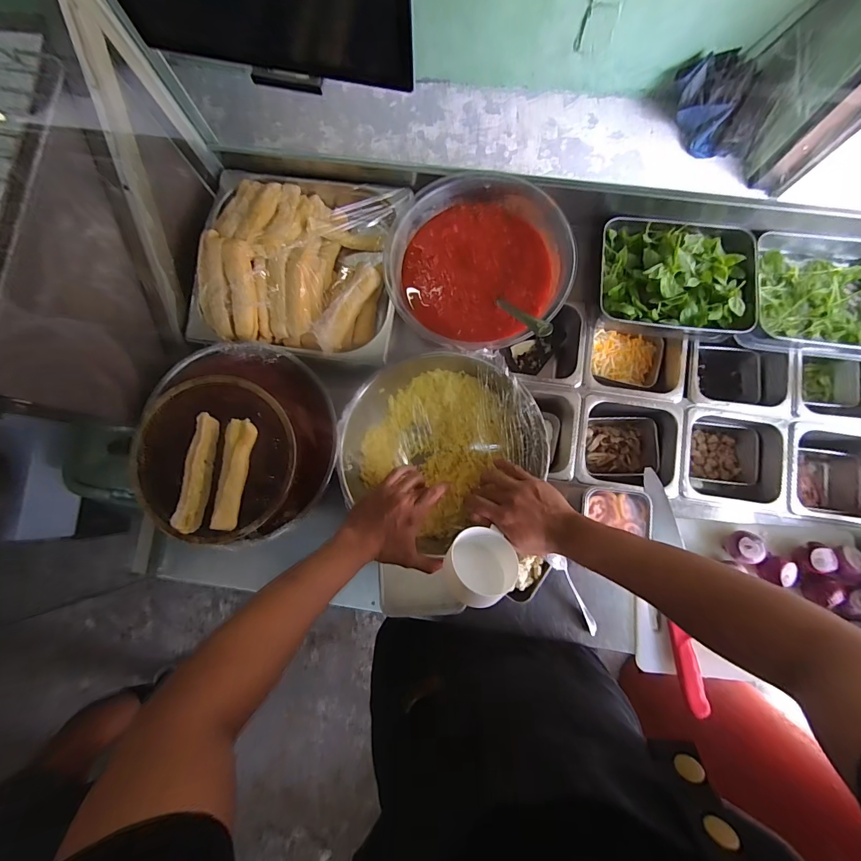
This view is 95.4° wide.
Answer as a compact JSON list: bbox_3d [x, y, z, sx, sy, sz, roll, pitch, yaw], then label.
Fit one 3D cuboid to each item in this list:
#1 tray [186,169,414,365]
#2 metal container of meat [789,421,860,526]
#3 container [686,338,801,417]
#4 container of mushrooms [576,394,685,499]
[{"bbox_3d":[-0.228,-0.297,0.686,0.343,0.094,0.333,6,84,3],"label":"tray"},{"bbox_3d":[0.700,0.077,0.708,0.183,0.101,0.167,7,84,3],"label":"metal container of meat"},{"bbox_3d":[0.547,-0.096,0.740,0.176,0.117,0.136,9,84,3],"label":"container"},{"bbox_3d":[0.348,0.026,0.721,0.172,0.106,0.152,6,84,3],"label":"container of mushrooms"}]

